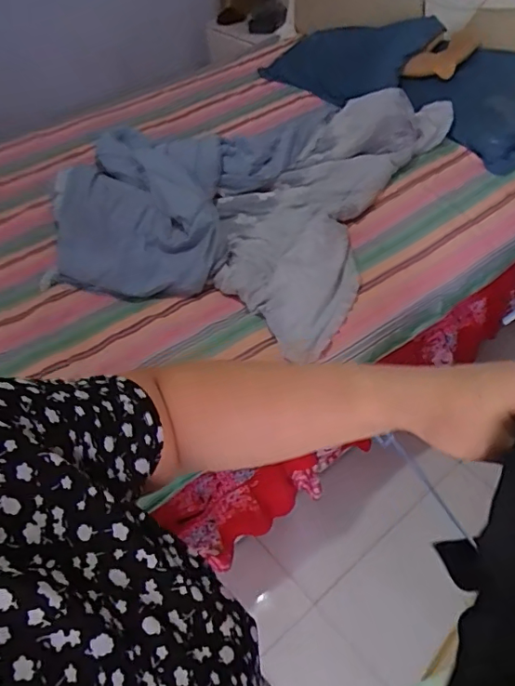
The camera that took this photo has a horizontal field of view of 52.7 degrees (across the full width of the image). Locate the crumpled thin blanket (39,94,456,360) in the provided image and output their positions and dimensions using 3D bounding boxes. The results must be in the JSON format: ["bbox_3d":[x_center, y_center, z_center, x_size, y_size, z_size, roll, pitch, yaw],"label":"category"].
[{"bbox_3d":[-0.078,-0.529,1.567,1.032,0.196,1.018,17,52,20],"label":"crumpled thin blanket"}]

